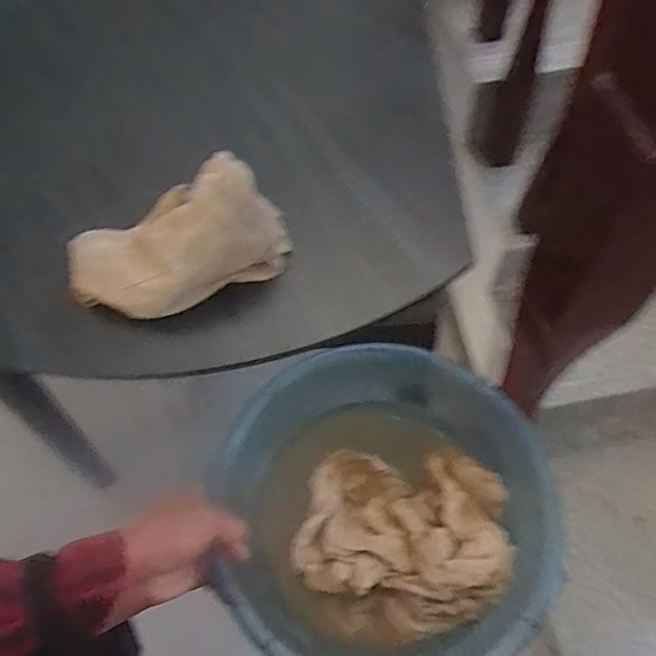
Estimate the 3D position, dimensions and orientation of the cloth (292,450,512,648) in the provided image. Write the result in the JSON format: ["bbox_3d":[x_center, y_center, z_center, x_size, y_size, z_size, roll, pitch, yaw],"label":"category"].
[{"bbox_3d":[0.066,0.186,0.512,0.178,0.055,0.155,2,57,4],"label":"cloth"}]

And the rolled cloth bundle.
[{"bbox_3d":[-0.179,-0.104,0.674,0.244,0.130,0.119,-13,57,-6],"label":"rolled cloth bundle"}]

